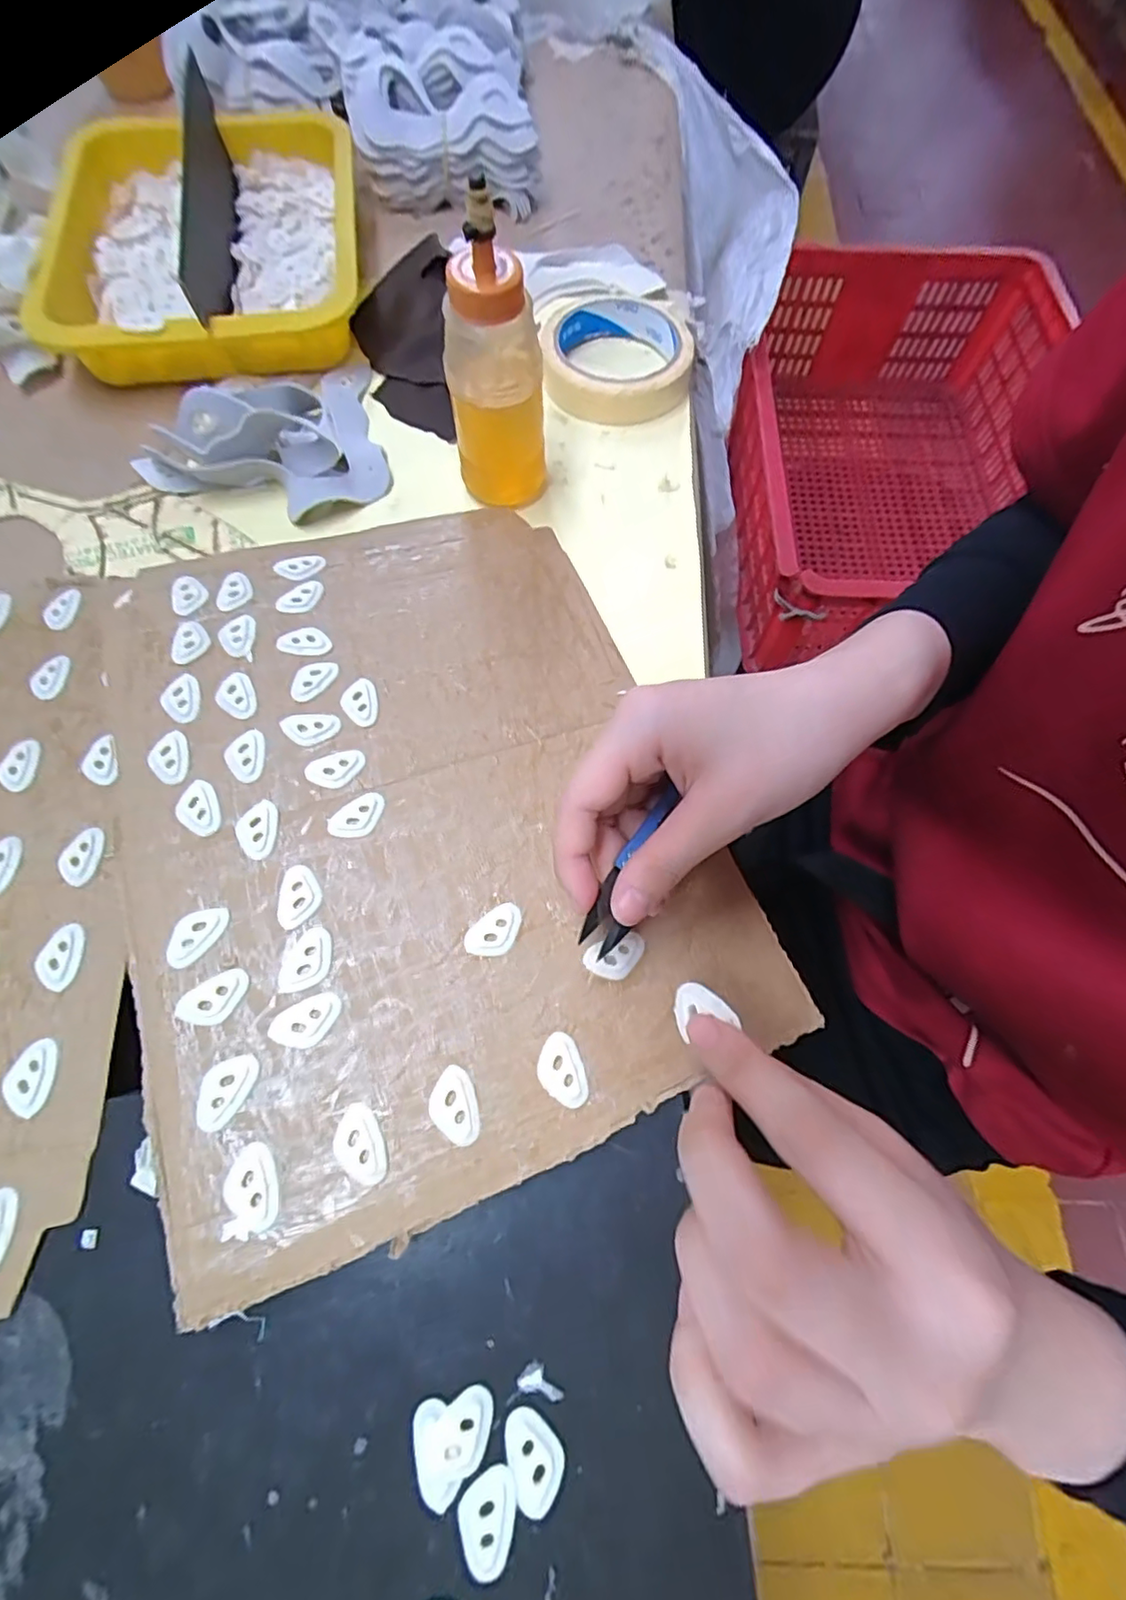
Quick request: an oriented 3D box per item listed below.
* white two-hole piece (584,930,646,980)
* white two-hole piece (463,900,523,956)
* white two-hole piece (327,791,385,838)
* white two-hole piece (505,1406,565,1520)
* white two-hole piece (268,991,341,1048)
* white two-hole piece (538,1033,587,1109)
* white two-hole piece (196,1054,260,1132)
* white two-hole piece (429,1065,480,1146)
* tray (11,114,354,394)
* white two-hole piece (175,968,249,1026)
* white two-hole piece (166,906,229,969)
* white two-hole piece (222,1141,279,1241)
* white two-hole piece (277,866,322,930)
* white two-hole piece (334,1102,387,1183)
[{"bbox_3d":[0.022,0.065,0.244,0.026,0.004,0.016,-20,69,-8],"label":"white two-hole piece"},{"bbox_3d":[-0.028,0.054,0.244,0.017,0.004,0.026,39,73,15],"label":"white two-hole piece"},{"bbox_3d":[-0.090,0.006,0.259,0.016,0.004,0.026,41,73,15],"label":"white two-hole piece"},{"bbox_3d":[-0.009,0.209,0.188,0.017,0.004,0.026,-18,69,-7],"label":"white two-hole piece"},{"bbox_3d":[-0.097,0.083,0.223,0.026,0.004,0.017,-26,70,-11],"label":"white two-hole piece"},{"bbox_3d":[-0.001,0.103,0.225,0.017,0.004,0.026,-11,68,-5],"label":"white two-hole piece"},{"bbox_3d":[-0.121,0.103,0.211,0.016,0.004,0.025,28,70,11],"label":"white two-hole piece"},{"bbox_3d":[-0.040,0.112,0.217,0.017,0.004,0.026,-11,68,-5],"label":"white two-hole piece"},{"bbox_3d":[-0.252,-0.412,0.432,0.201,0.047,0.288,-8,68,-4],"label":"tray"},{"bbox_3d":[-0.132,0.074,0.223,0.026,0.004,0.016,-34,72,-13],"label":"white two-hole piece"},{"bbox_3d":[-0.144,0.052,0.232,0.016,0.004,0.026,40,73,15],"label":"white two-hole piece"},{"bbox_3d":[-0.106,0.132,0.201,0.017,0.004,0.027,-9,68,-4],"label":"white two-hole piece"},{"bbox_3d":[-0.108,0.039,0.242,0.016,0.004,0.026,-5,68,-2],"label":"white two-hole piece"},{"bbox_3d":[-0.072,0.122,0.208,0.016,0.004,0.026,-26,70,-10],"label":"white two-hole piece"}]

